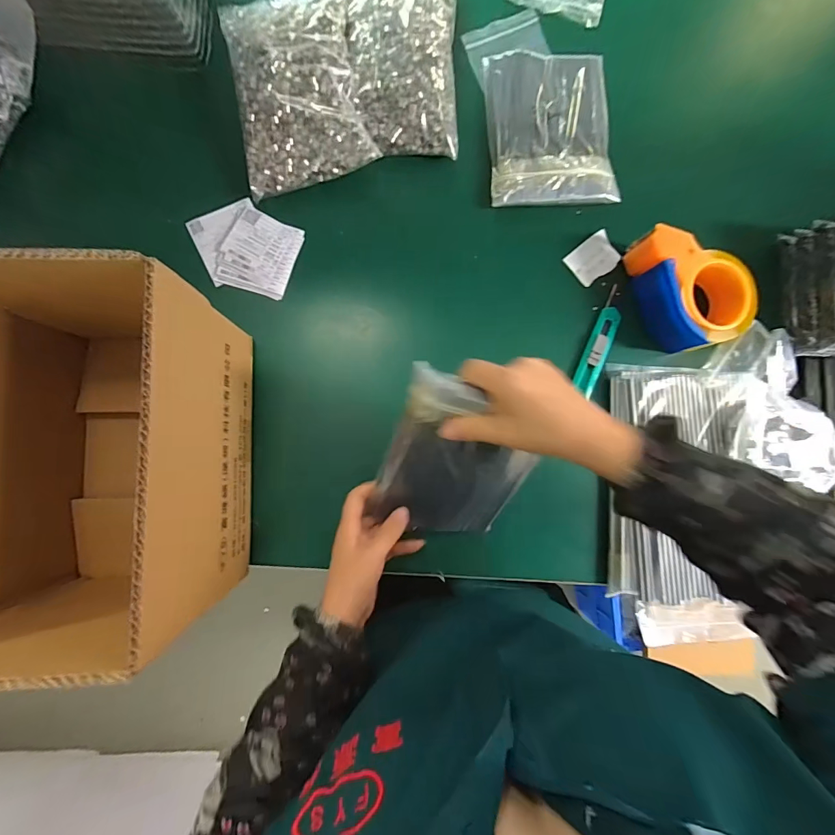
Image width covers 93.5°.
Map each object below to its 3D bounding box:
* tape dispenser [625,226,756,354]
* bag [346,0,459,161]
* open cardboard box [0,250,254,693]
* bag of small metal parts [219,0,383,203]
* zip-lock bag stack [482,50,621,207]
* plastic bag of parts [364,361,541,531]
[{"bbox_3d":[0.309,-0.144,0.440,0.110,0.061,0.132,-12,88,-6],"label":"tape dispenser"},{"bbox_3d":[-0.016,-0.415,0.444,0.122,0.039,0.216,1,87,-5],"label":"bag"},{"bbox_3d":[-0.257,0.023,0.322,0.179,0.178,0.277,-1,87,-6],"label":"open cardboard box"},{"bbox_3d":[-0.133,-0.368,0.431,0.135,0.050,0.213,-12,88,-6],"label":"bag of small metal parts"},{"bbox_3d":[0.158,-0.344,0.465,0.149,0.023,0.185,-5,87,-6],"label":"zip-lock bag stack"},{"bbox_3d":[0.039,0.049,0.358,0.133,0.027,0.178,11,126,-13],"label":"plastic bag of parts"}]

